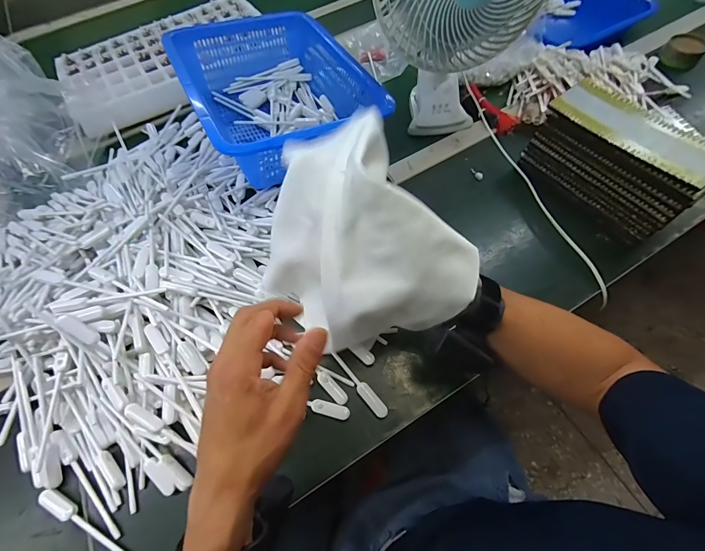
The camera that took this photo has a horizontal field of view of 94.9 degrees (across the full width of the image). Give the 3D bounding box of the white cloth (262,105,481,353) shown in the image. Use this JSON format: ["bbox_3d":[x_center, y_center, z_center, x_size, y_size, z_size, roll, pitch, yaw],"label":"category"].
[{"bbox_3d":[-0.006,-0.037,0.330,0.207,0.072,0.217,-13,100,33],"label":"white cloth"}]

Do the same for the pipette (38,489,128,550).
[{"bbox_3d":[-0.269,0.264,0.332,0.142,0.010,0.015,26,68,13],"label":"pipette"}]

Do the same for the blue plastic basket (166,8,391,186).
[{"bbox_3d":[-0.123,-0.301,0.532,0.259,0.111,0.364,-27,65,-10],"label":"blue plastic basket"}]

